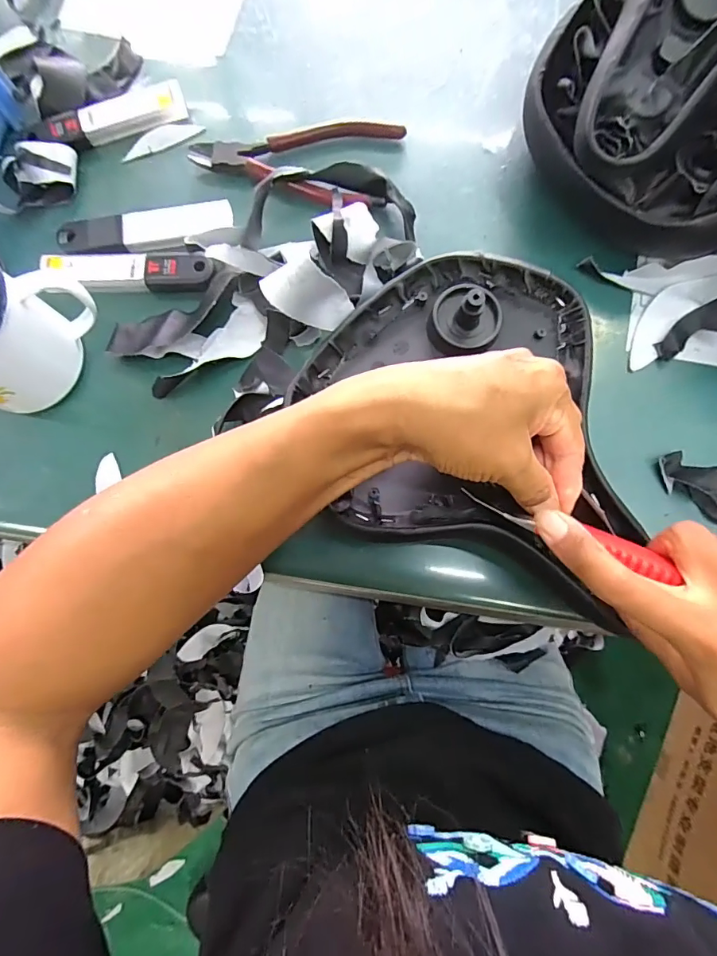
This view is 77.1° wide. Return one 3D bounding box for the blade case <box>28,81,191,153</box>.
[{"bbox_3d":[-0.193,-0.278,0.349,0.118,0.011,0.030,-18,80,-1],"label":"blade case"}]

